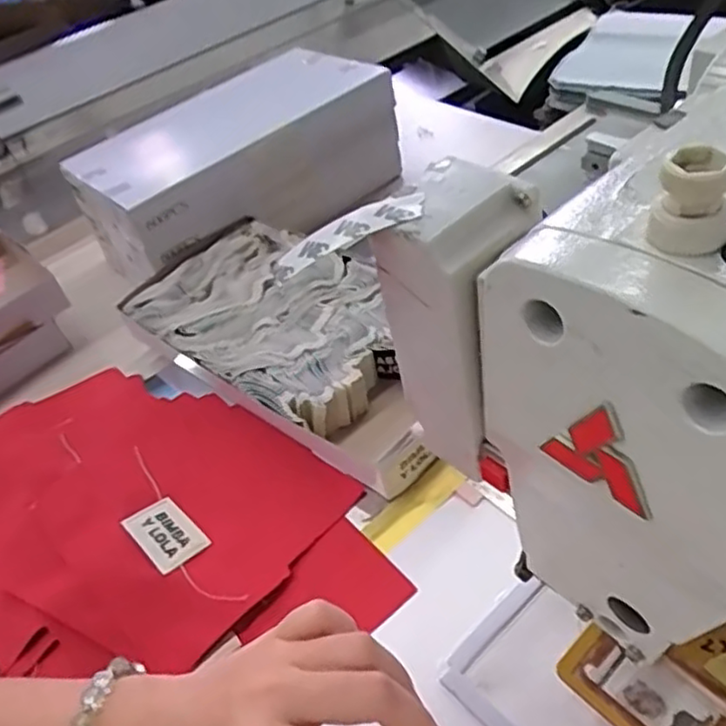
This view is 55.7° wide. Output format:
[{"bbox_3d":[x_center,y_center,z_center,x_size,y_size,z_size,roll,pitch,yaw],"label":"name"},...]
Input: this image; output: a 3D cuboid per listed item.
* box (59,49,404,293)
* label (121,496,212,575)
[{"bbox_3d":[-0.125,-0.212,0.731,0.178,0.122,0.332,29,58,35],"label":"box"},{"bbox_3d":[-0.124,0.108,0.435,0.048,0.005,0.035,39,54,25],"label":"label"}]

